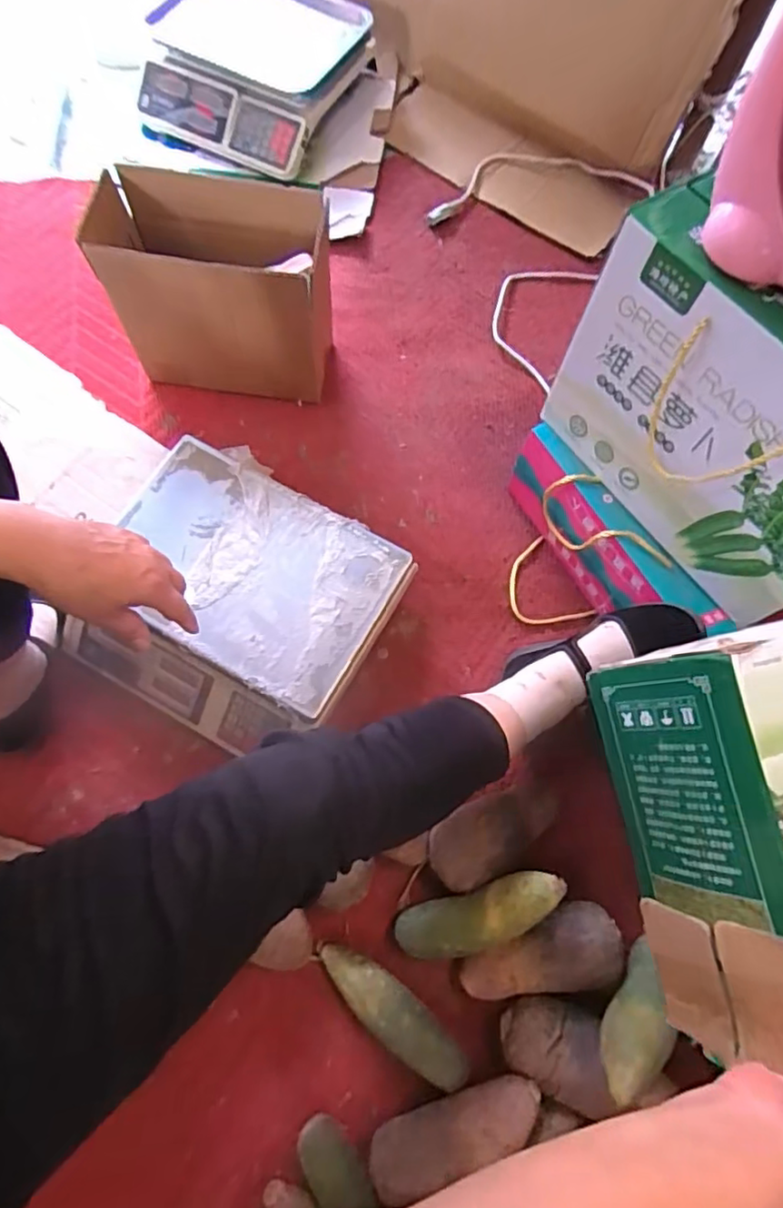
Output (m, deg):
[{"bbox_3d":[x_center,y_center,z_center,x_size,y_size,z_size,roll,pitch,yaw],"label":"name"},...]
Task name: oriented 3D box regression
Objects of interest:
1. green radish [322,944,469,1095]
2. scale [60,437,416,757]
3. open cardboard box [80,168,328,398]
[{"bbox_3d":[0.000,0.423,0.615,0.183,0.062,0.054,36,73,11],"label":"green radish"},{"bbox_3d":[-0.186,0.000,0.734,0.334,0.107,0.301,30,72,9],"label":"scale"},{"bbox_3d":[-0.230,-0.413,0.798,0.288,0.239,0.148,10,70,2],"label":"open cardboard box"}]

